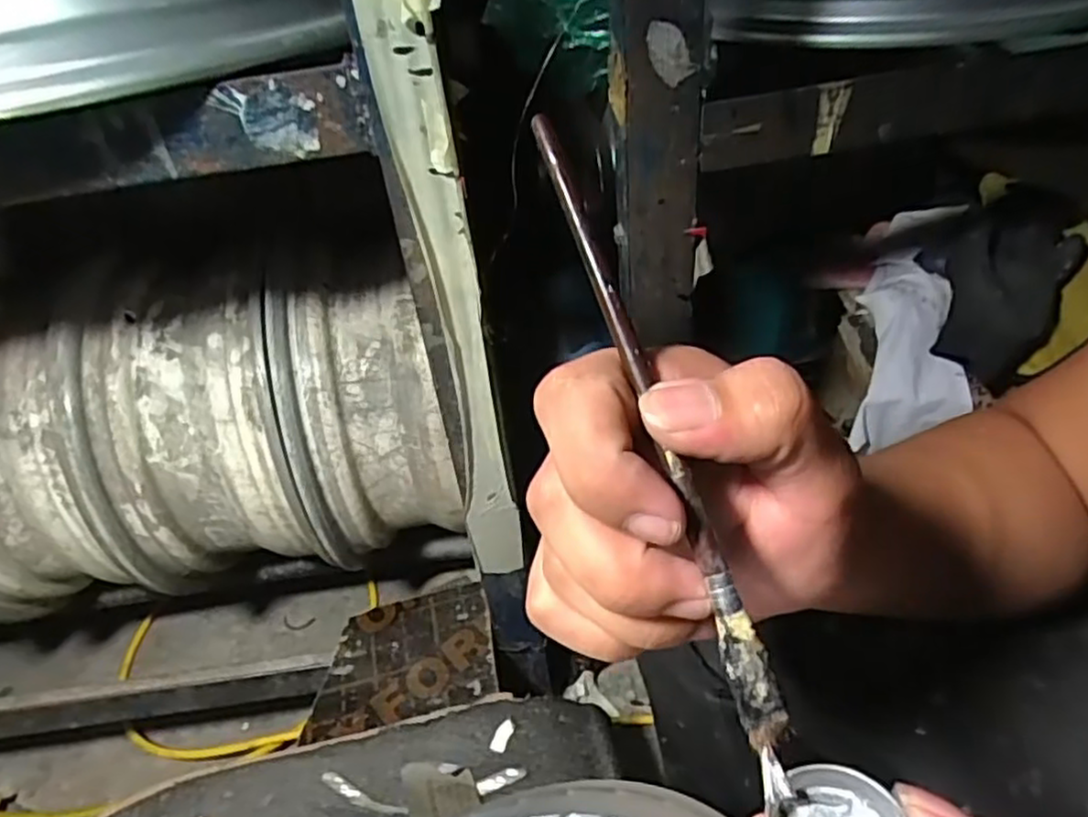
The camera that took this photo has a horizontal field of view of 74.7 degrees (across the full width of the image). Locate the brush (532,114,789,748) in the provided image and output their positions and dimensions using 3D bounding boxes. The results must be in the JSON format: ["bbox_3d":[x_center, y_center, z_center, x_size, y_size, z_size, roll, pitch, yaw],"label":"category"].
[{"bbox_3d":[0.026,0.001,0.176,0.008,0.006,0.161,-17,81,-13],"label":"brush"}]

